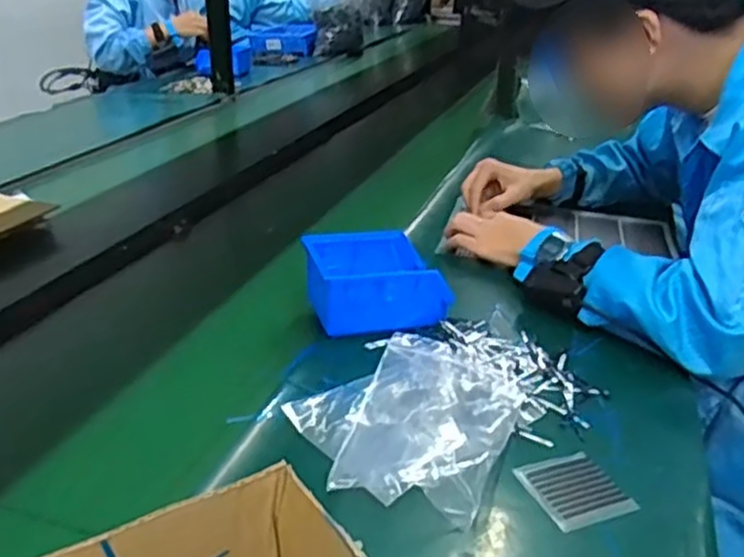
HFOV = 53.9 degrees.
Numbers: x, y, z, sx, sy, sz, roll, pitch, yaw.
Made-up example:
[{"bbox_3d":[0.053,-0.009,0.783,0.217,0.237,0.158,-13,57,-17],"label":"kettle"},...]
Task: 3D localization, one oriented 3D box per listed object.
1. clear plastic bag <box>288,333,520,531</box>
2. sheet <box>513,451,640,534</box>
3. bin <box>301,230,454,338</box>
[{"bbox_3d":[0.032,0.105,0.615,0.167,0.030,0.217,14,28,19],"label":"clear plastic bag"},{"bbox_3d":[0.156,0.160,0.562,0.066,0.004,0.071,-9,29,-24],"label":"sheet"},{"bbox_3d":[-0.003,-0.002,0.779,0.140,0.060,0.117,-6,26,-14],"label":"bin"}]

